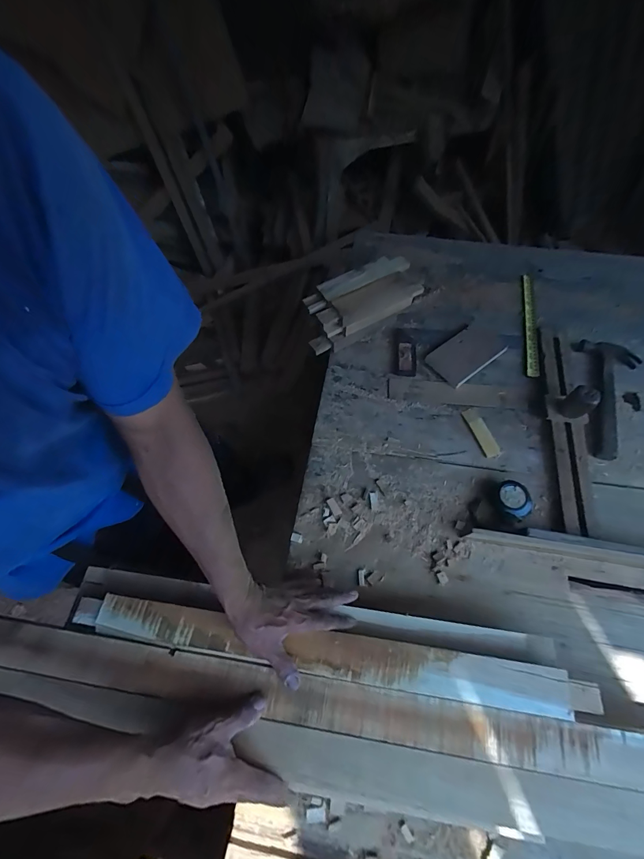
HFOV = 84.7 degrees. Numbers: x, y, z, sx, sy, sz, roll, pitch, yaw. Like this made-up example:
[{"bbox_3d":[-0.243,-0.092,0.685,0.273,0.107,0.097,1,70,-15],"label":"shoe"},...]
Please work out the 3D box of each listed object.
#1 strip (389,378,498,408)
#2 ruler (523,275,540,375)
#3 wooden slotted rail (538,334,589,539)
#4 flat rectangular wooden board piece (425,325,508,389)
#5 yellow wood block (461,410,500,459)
[{"bbox_3d":[0.248,-0.074,0.722,0.220,0.006,0.049,6,66,4],"label":"strip"},{"bbox_3d":[0.469,-0.243,0.795,0.026,0.005,0.295,9,67,6],"label":"ruler"},{"bbox_3d":[0.465,-0.019,0.676,0.056,0.020,0.423,6,66,4],"label":"wooden slotted rail"},{"bbox_3d":[0.306,-0.160,0.750,0.156,0.013,0.092,-36,70,-14],"label":"flat rectangular wooden board piece"},{"bbox_3d":[0.307,0.006,0.682,0.030,0.005,0.103,-18,67,-7],"label":"yellow wood block"}]

